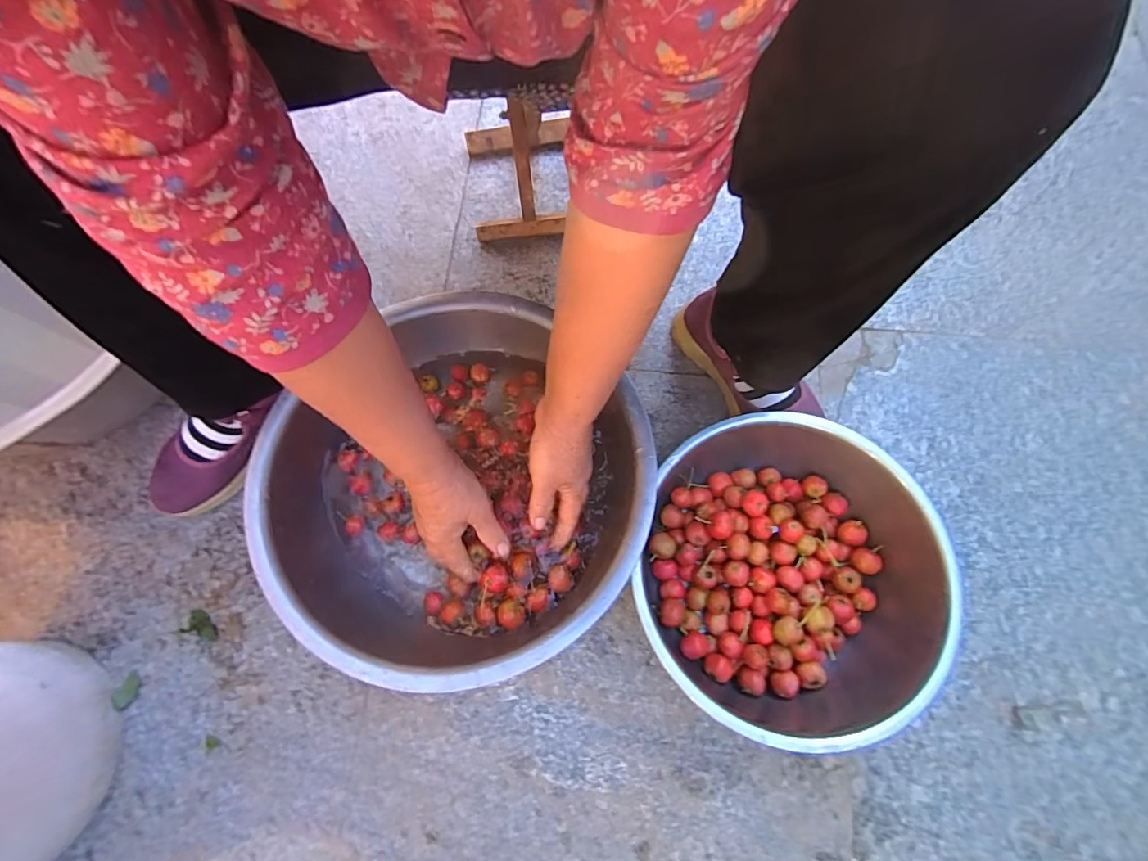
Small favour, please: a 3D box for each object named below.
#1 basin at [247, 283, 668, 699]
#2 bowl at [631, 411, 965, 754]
[{"bbox_3d":[-0.117,0.062,0.512,0.358,0.109,0.355,0,73,-1],"label":"basin"},{"bbox_3d":[0.209,0.135,0.500,0.287,0.124,0.301,0,73,-1],"label":"bowl"}]

